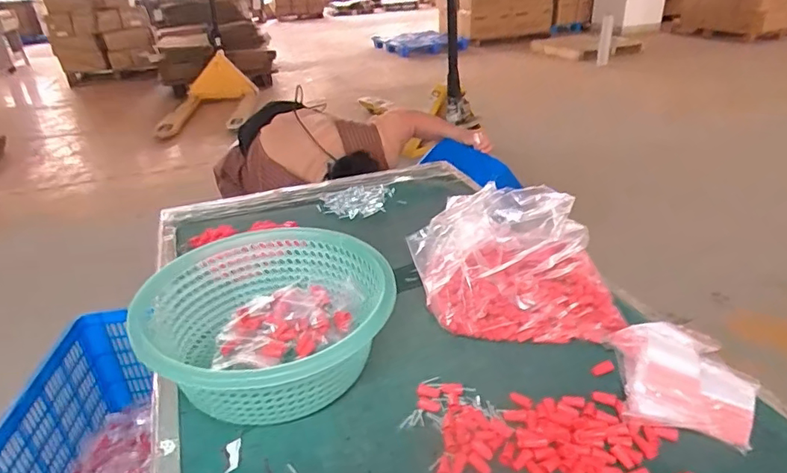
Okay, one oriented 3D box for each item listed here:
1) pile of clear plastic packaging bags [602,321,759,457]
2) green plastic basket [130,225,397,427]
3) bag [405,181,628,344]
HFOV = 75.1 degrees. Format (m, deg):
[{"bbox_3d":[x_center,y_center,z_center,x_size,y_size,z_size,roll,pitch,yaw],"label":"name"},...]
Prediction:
[{"bbox_3d":[0.313,0.140,0.551,0.138,0.041,0.168,6,30,17],"label":"pile of clear plastic packaging bags"},{"bbox_3d":[-0.134,0.099,0.580,0.261,0.104,0.269,-10,30,-13],"label":"green plastic basket"},{"bbox_3d":[0.154,0.024,0.691,0.258,0.106,0.230,1,29,6],"label":"bag"}]

